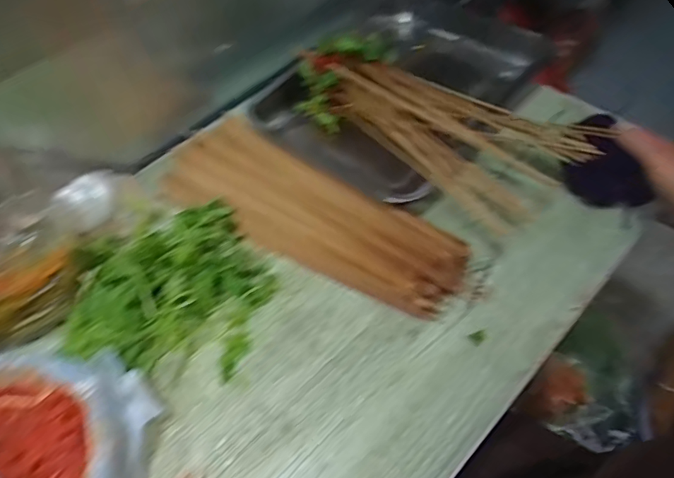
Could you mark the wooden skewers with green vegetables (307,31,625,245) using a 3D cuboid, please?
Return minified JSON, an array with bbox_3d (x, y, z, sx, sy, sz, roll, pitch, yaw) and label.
[{"bbox_3d":[0.116,-0.155,0.652,0.365,0.101,0.150,34,64,21],"label":"wooden skewers with green vegetables"}]

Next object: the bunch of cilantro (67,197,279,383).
[{"bbox_3d":[-0.177,0.039,0.563,0.205,0.042,0.212,11,57,12],"label":"bunch of cilantro"}]

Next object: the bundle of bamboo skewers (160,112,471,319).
[{"bbox_3d":[-0.039,-0.045,0.623,0.408,0.017,0.132,26,61,21],"label":"bundle of bamboo skewers"}]

